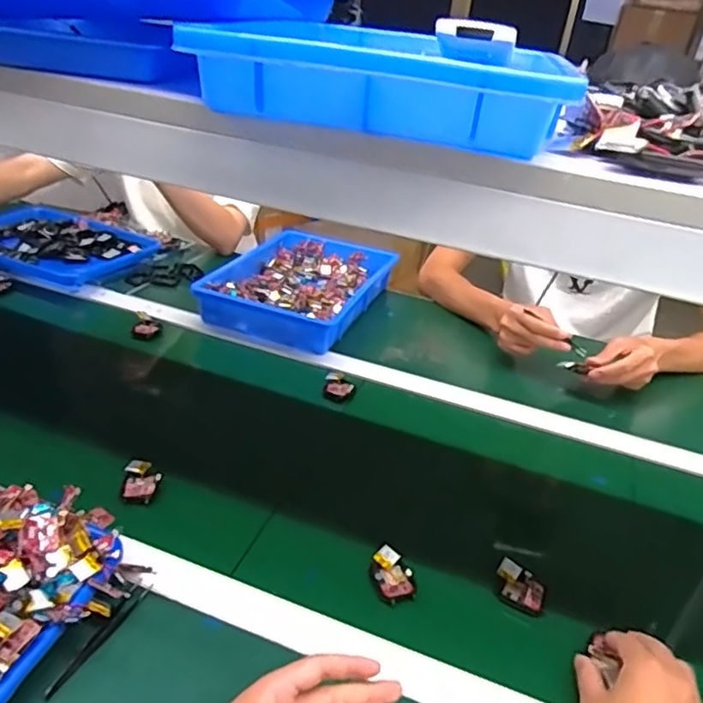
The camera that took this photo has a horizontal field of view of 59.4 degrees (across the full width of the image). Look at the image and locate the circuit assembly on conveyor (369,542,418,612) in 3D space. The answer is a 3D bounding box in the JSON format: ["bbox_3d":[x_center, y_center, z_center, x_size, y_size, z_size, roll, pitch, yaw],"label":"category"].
[{"bbox_3d":[0.040,0.217,0.596,0.038,0.021,0.058,-9,34,-25],"label":"circuit assembly on conveyor"}]

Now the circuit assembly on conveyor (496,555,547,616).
[{"bbox_3d":[0.164,0.230,0.601,0.052,0.013,0.042,23,34,25],"label":"circuit assembly on conveyor"}]

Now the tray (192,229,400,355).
[{"bbox_3d":[-0.085,-0.123,1.111,0.252,0.062,0.366,17,32,16],"label":"tray"}]

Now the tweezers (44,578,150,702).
[{"bbox_3d":[-0.207,0.236,0.516,0.017,0.008,0.117,16,32,15],"label":"tweezers"}]

